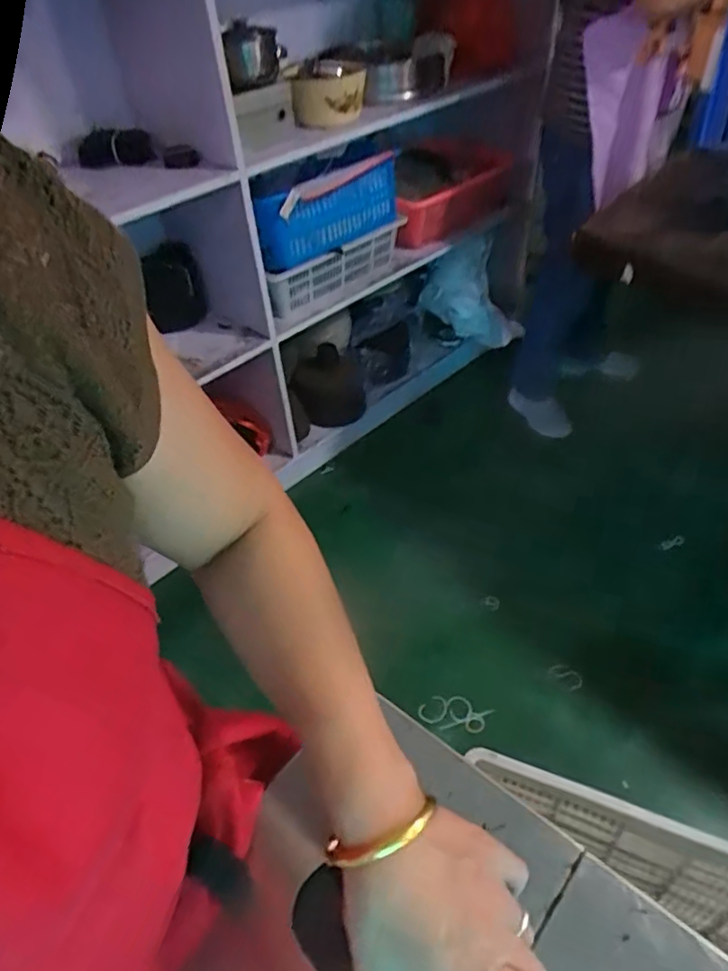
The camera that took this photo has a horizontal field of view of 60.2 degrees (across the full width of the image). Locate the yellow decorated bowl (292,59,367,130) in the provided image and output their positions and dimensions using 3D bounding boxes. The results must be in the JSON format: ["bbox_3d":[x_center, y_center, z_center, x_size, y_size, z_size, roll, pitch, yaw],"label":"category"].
[{"bbox_3d":[-0.082,-0.937,1.496,0.180,0.118,0.160,-8,43,-2],"label":"yellow decorated bowl"}]

